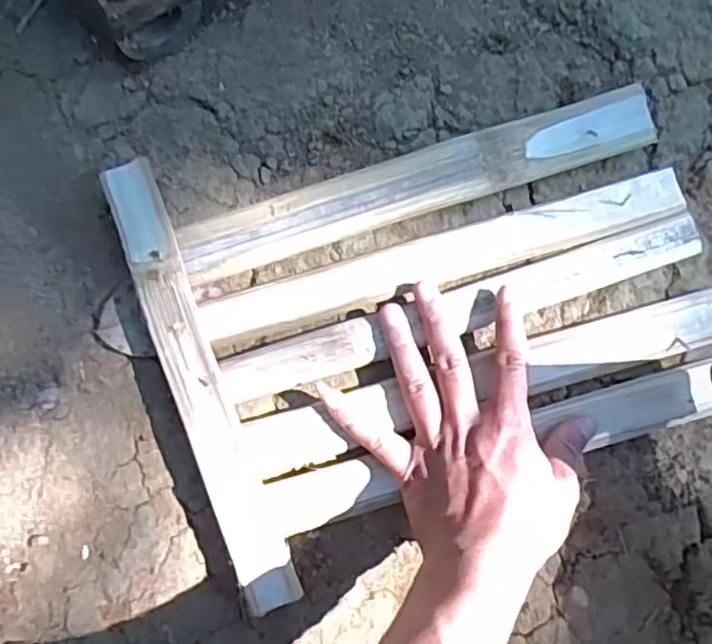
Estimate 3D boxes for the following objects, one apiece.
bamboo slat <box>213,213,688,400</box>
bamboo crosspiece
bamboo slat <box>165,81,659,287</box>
[{"bbox_3d":[0.072,-0.009,0.423,0.314,0.012,0.030,-18,86,-3],"label":"bamboo slat"},{"bbox_3d":[-0.097,0.038,0.414,0.033,0.030,0.280,-20,86,-4],"label":"bamboo crosspiece"},{"bbox_3d":[0.041,-0.090,0.433,0.313,0.024,0.040,-18,86,-4],"label":"bamboo slat"}]

